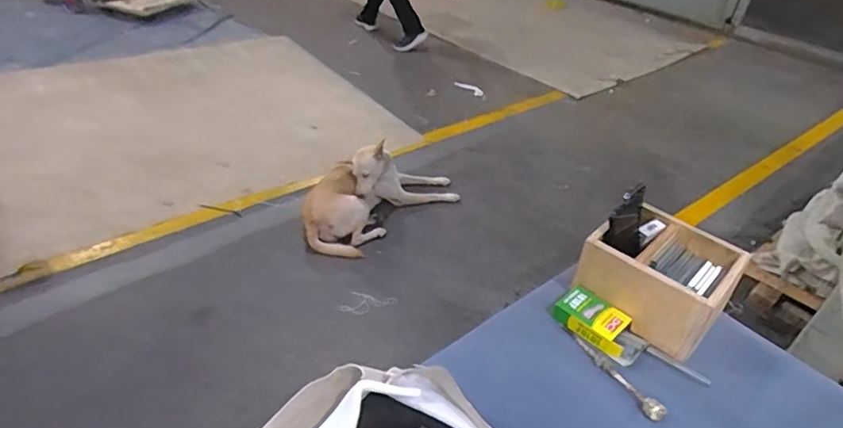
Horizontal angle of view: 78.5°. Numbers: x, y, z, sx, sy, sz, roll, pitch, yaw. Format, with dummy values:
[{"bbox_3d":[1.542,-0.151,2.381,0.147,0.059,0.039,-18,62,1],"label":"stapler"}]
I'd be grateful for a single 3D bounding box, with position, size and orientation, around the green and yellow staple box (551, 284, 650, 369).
[{"bbox_3d":[0.307,0.189,0.887,0.151,0.031,0.077,33,45,32],"label":"green and yellow staple box"}]

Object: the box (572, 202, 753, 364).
[{"bbox_3d":[0.423,0.103,0.922,0.232,0.120,0.200,34,45,28],"label":"box"}]

